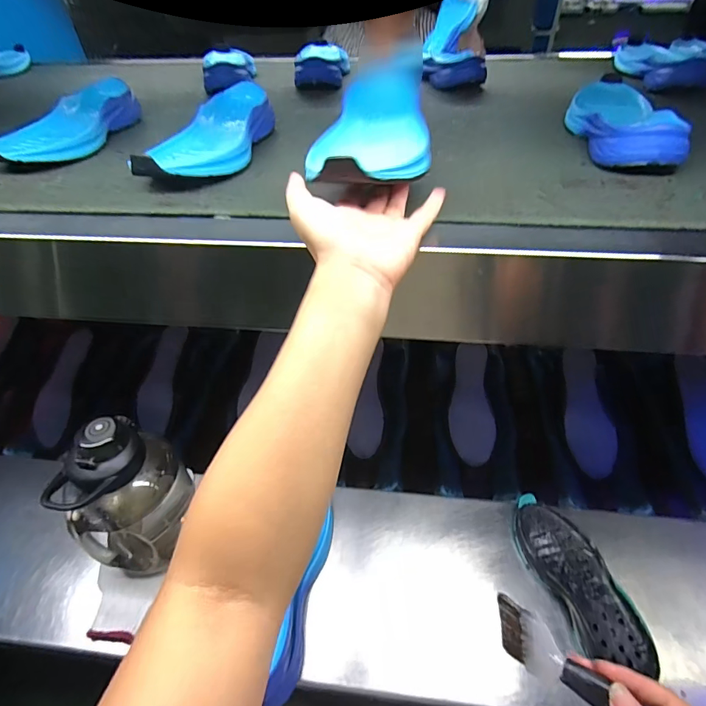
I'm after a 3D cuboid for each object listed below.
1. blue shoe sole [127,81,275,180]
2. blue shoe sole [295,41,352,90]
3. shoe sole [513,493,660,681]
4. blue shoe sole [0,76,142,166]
[{"bbox_3d":[-0.158,-0.251,0.487,0.078,0.052,0.226,4,44,6],"label":"blue shoe sole"},{"bbox_3d":[-0.051,-0.530,0.774,0.084,0.047,0.256,0,44,1],"label":"blue shoe sole"},{"bbox_3d":[0.273,0.274,0.522,0.085,0.033,0.203,-16,45,-15],"label":"shoe sole"},{"bbox_3d":[-0.363,-0.292,0.541,0.094,0.062,0.245,3,44,5],"label":"blue shoe sole"}]

